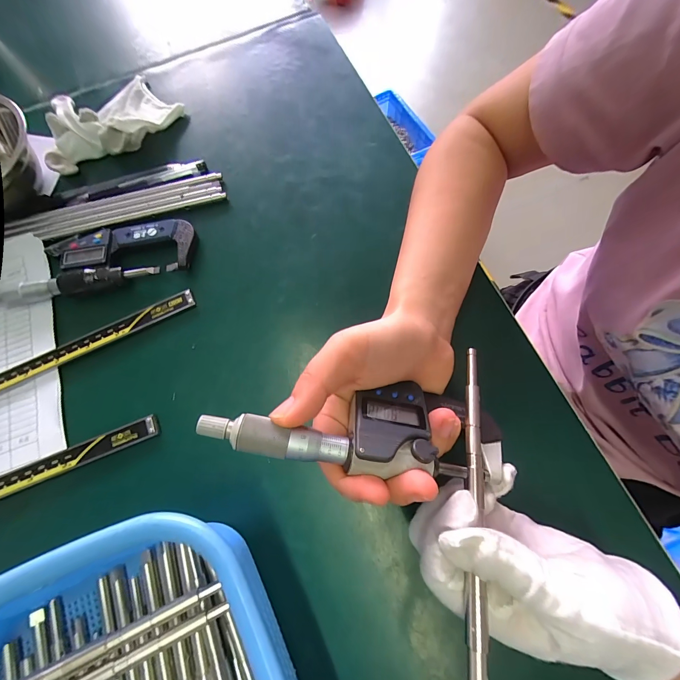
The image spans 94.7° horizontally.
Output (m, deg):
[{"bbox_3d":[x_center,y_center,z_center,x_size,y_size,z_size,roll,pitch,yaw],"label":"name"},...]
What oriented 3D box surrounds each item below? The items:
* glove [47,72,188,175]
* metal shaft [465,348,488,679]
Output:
[{"bbox_3d":[-0.238,-0.226,0.321,0.136,0.029,0.097,-30,74,-8],"label":"glove"},{"bbox_3d":[0.066,0.102,0.152,0.008,0.005,0.211,8,66,4],"label":"metal shaft"}]

